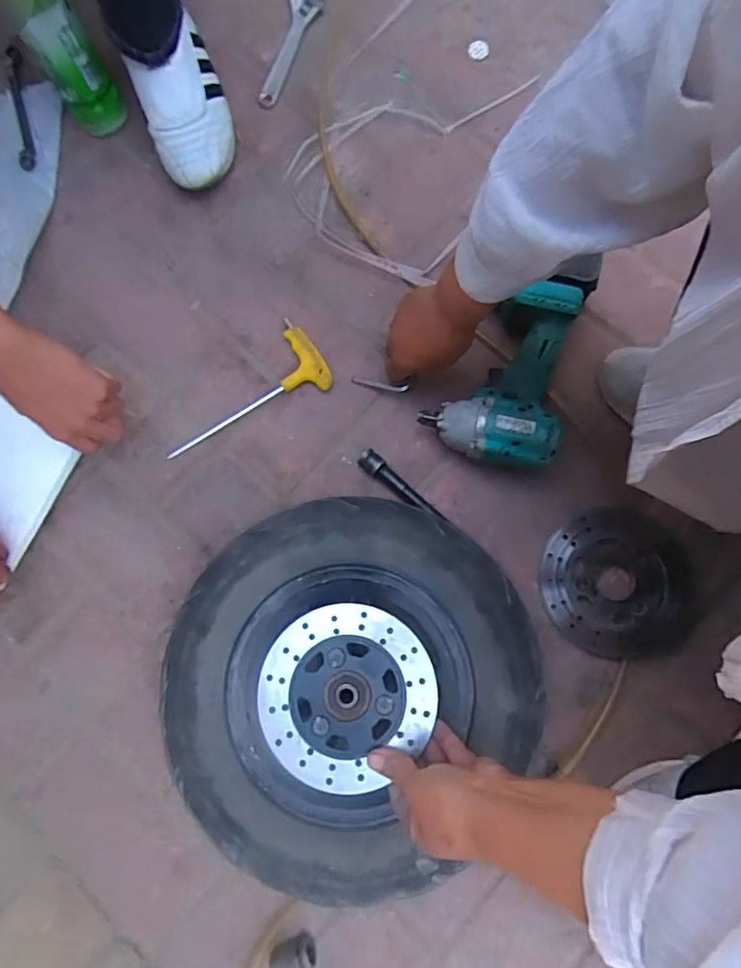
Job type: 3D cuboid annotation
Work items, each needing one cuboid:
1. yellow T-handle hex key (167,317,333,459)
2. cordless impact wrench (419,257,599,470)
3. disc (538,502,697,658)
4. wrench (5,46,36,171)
[{"bbox_3d":[-0.151,-0.114,0.604,0.201,0.017,0.091,-25,80,-3],"label":"yellow T-handle hex key"},{"bbox_3d":[0.146,-0.125,0.574,0.130,0.068,0.206,16,80,3],"label":"cordless impact wrench"},{"bbox_3d":[0.261,0.102,0.552,0.158,0.013,0.148,0,80,1],"label":"disc"},{"bbox_3d":[-0.446,-0.474,0.668,0.024,0.016,0.168,-13,80,-1],"label":"wrench"}]

